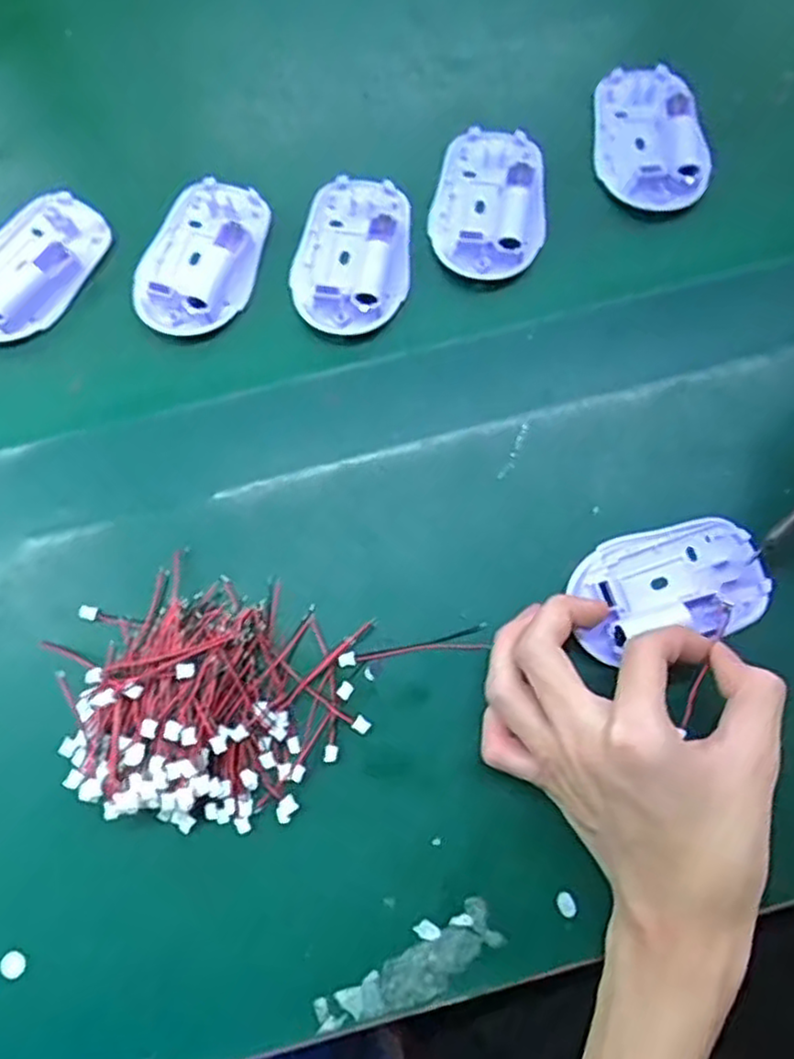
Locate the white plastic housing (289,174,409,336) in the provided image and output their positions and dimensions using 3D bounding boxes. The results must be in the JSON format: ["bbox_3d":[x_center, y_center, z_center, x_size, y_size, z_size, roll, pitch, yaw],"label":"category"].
[{"bbox_3d":[-0.026,-0.151,0.397,0.062,0.017,0.090,4,77,1],"label":"white plastic housing"}]

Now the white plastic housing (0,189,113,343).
[{"bbox_3d":[-0.205,-0.146,0.396,0.066,0.017,0.095,40,80,8],"label":"white plastic housing"}]

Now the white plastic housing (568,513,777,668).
[{"bbox_3d":[0.130,0.027,0.345,0.091,0.015,0.055,-13,79,-4],"label":"white plastic housing"}]

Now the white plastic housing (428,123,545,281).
[{"bbox_3d":[0.051,-0.181,0.403,0.061,0.021,0.088,7,77,1],"label":"white plastic housing"}]

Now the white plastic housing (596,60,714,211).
[{"bbox_3d":[0.142,-0.219,0.404,0.054,0.026,0.085,1,79,-1],"label":"white plastic housing"}]

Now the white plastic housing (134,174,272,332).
[{"bbox_3d":[-0.107,-0.150,0.397,0.063,0.016,0.092,18,77,4],"label":"white plastic housing"}]

